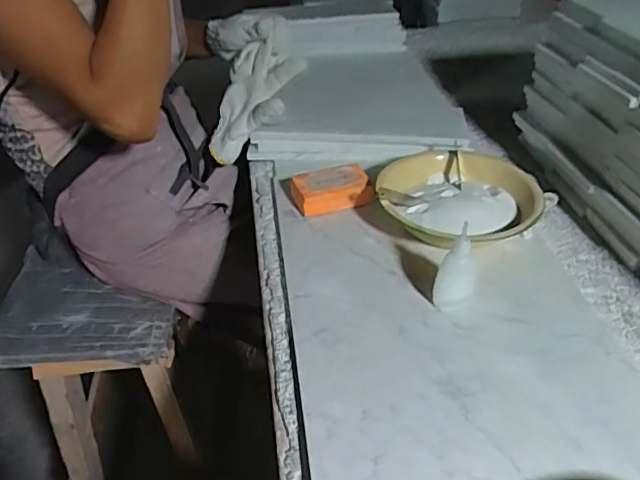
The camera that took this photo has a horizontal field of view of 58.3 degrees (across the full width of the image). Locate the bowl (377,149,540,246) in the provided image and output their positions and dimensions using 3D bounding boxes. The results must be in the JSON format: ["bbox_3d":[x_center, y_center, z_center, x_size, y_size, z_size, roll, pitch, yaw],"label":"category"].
[{"bbox_3d":[0.159,-0.044,0.689,0.183,0.058,0.175,1,37,-1],"label":"bowl"}]

